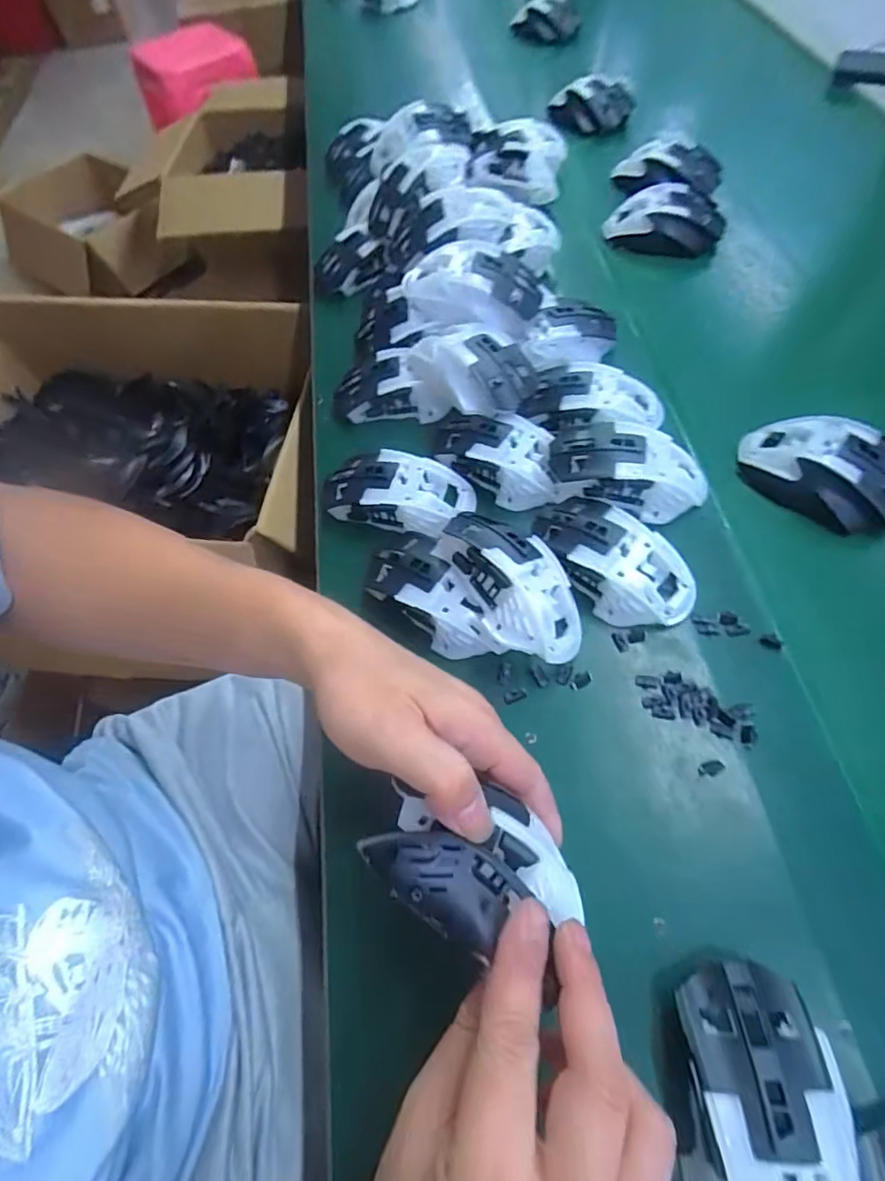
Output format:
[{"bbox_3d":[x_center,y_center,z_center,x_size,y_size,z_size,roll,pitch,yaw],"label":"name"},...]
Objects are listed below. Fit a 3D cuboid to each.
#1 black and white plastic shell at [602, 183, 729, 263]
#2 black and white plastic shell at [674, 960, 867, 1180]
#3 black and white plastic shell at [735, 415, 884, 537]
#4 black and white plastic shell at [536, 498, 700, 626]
[{"bbox_3d":[0.221,-0.368,0.540,0.109,0.040,0.054,15,63,12],"label":"black and white plastic shell"},{"bbox_3d":[0.138,0.228,0.229,0.062,0.033,0.114,4,61,7],"label":"black and white plastic shell"},{"bbox_3d":[0.277,-0.086,0.389,0.114,0.038,0.065,25,65,17],"label":"black and white plastic shell"},{"bbox_3d":[0.114,-0.021,0.365,0.113,0.035,0.058,39,70,23],"label":"black and white plastic shell"}]

